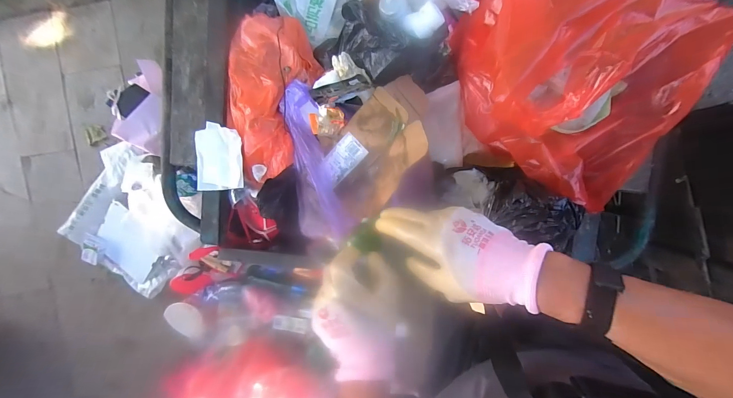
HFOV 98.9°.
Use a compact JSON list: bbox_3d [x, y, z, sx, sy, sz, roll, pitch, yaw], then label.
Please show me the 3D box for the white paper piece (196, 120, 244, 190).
[{"bbox_3d":[-0.280,-0.078,0.591,0.087,0.012,0.120,-1,94,8],"label":"white paper piece"}]

